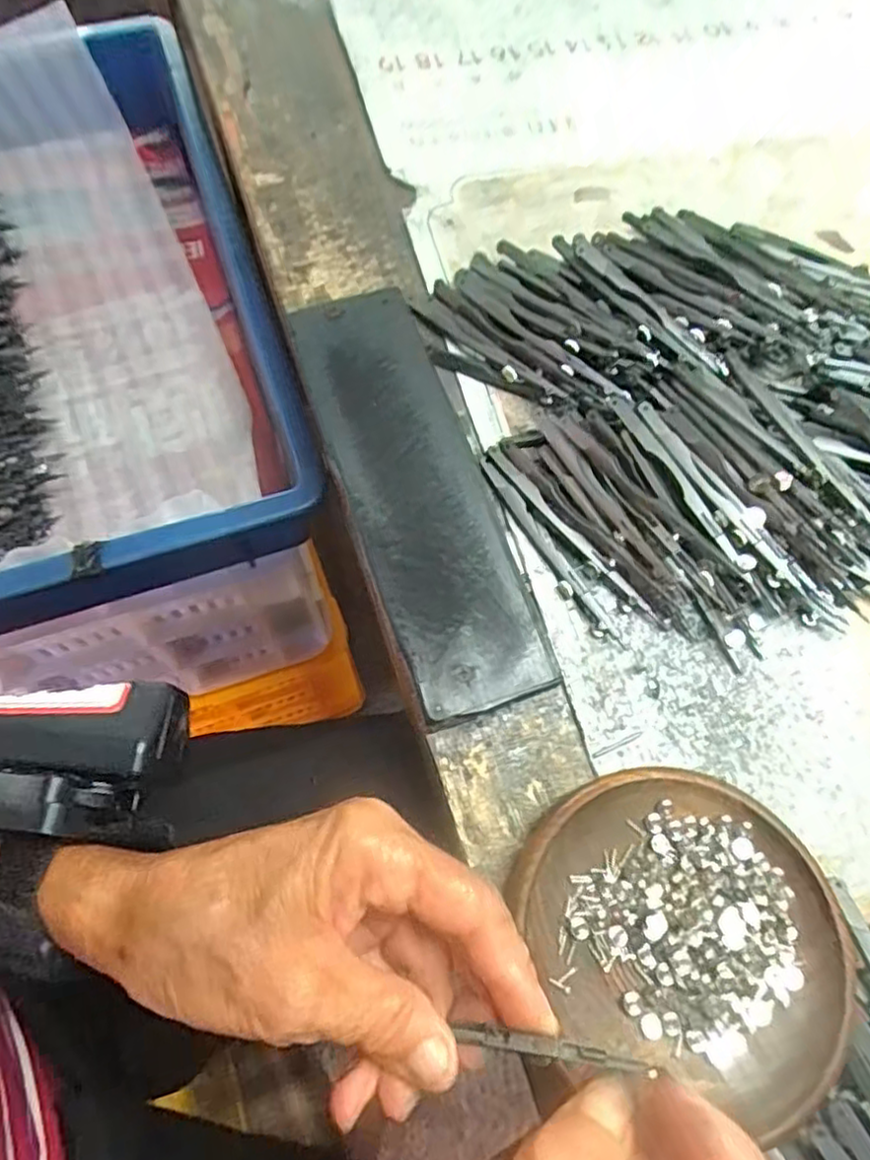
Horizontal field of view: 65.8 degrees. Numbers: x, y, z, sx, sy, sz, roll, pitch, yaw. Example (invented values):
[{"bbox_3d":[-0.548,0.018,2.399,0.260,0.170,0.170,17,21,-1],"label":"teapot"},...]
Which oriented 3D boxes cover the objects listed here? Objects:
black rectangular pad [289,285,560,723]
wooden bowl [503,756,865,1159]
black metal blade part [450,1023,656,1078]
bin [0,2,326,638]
[{"bbox_3d":[-0.009,-0.046,0.304,0.061,0.010,0.210,-17,69,-10],"label":"black rectangular pad"},{"bbox_3d":[0.087,0.126,0.238,0.104,0.019,0.111,1,67,-3],"label":"wooden bowl"},{"bbox_3d":[0.031,0.131,0.187,0.051,0.007,0.007,-4,66,17],"label":"black metal blade part"},{"bbox_3d":[-0.259,-0.158,0.418,0.287,0.082,0.393,-18,70,-10],"label":"bin"}]

